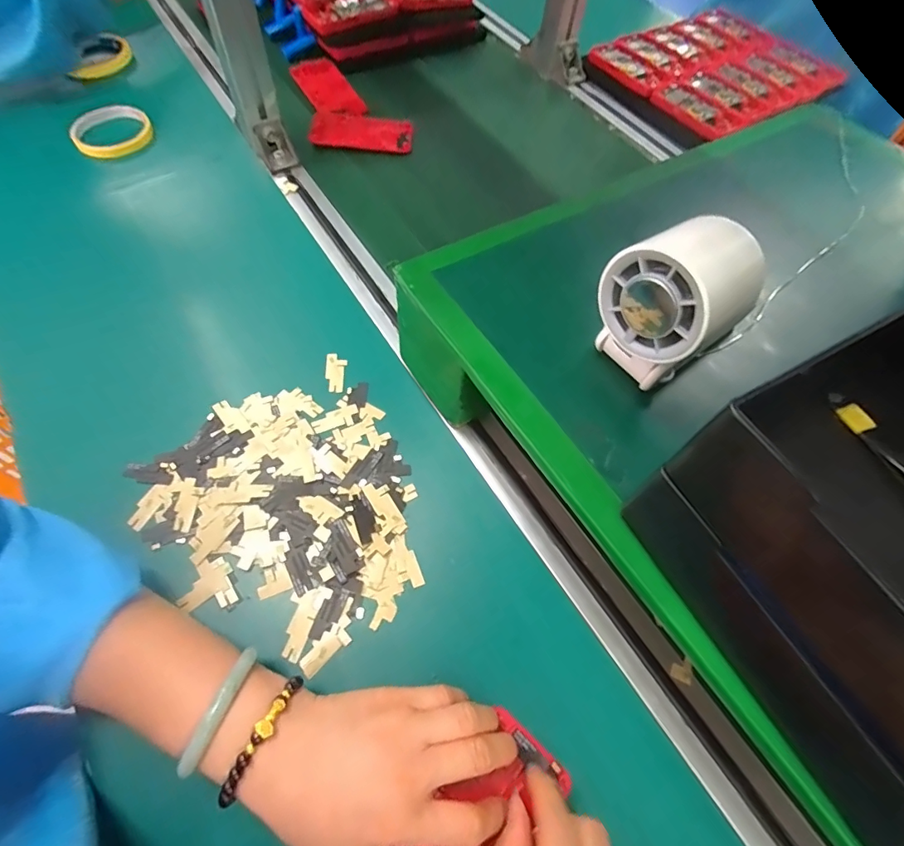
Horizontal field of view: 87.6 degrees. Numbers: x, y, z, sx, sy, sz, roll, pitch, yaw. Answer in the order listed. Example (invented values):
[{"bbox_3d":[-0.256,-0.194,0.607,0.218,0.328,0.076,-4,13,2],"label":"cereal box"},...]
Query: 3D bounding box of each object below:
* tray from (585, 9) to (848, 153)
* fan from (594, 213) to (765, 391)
[{"bbox_3d":[0.386,-0.517,0.693,0.335,0.025,0.247,-30,67,-17],"label":"tray"},{"bbox_3d":[0.123,-0.062,0.267,0.062,0.092,0.059,-32,68,-20],"label":"fan"}]

